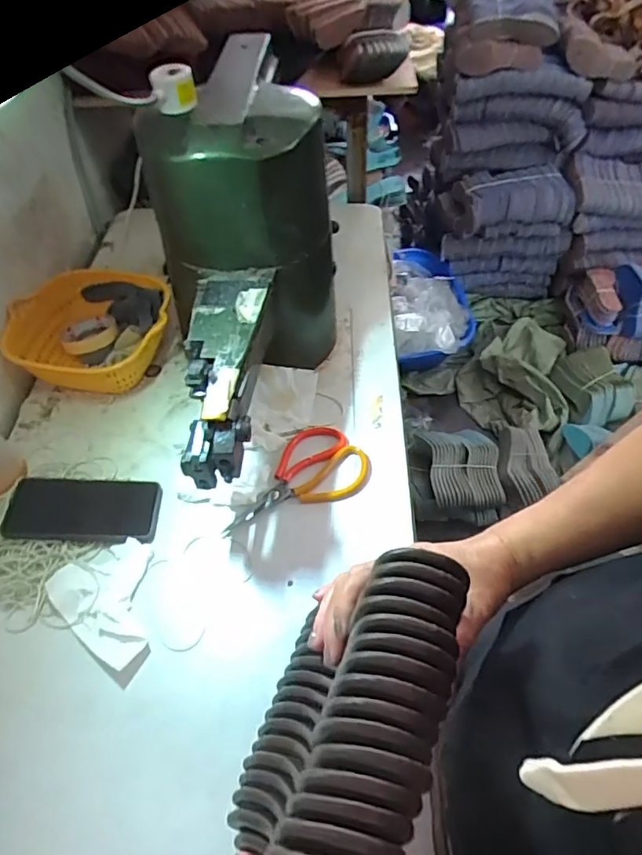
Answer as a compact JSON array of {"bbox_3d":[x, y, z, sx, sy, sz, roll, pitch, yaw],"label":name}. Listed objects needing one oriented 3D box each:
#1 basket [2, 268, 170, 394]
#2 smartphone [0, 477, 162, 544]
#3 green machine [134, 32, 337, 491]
[{"bbox_3d":[-0.318,-0.135,0.765,0.219,0.079,0.203,-2,52,2],"label":"basket"},{"bbox_3d":[-0.269,0.091,0.614,0.159,0.014,0.082,6,56,-8],"label":"smartphone"},{"bbox_3d":[-0.111,-0.145,0.611,0.180,0.315,0.418,11,54,12],"label":"green machine"}]

